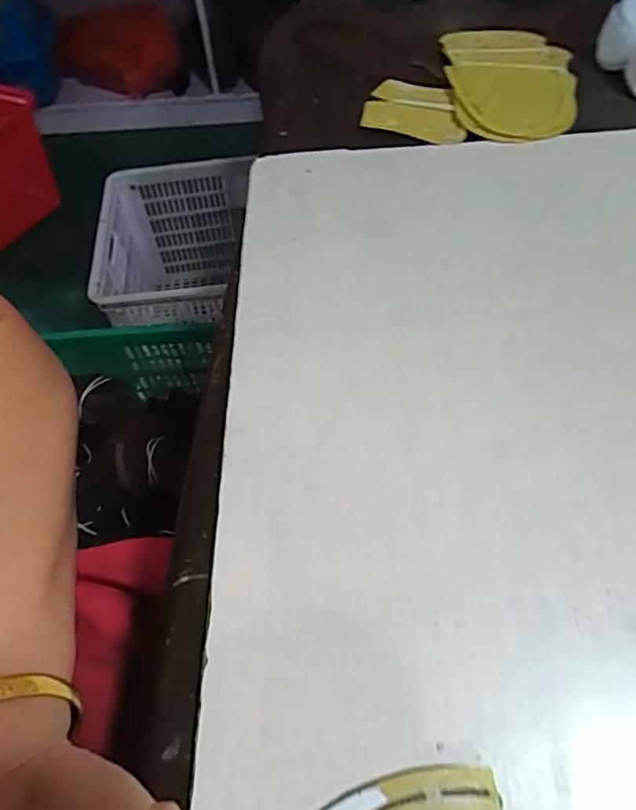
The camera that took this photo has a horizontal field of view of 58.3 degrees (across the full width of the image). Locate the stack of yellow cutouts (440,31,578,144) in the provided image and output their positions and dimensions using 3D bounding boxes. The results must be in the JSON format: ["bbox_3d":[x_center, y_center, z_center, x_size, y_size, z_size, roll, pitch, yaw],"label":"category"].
[{"bbox_3d":[0.165,-0.272,0.473,0.108,0.017,0.171,0,53,3],"label":"stack of yellow cutouts"}]

